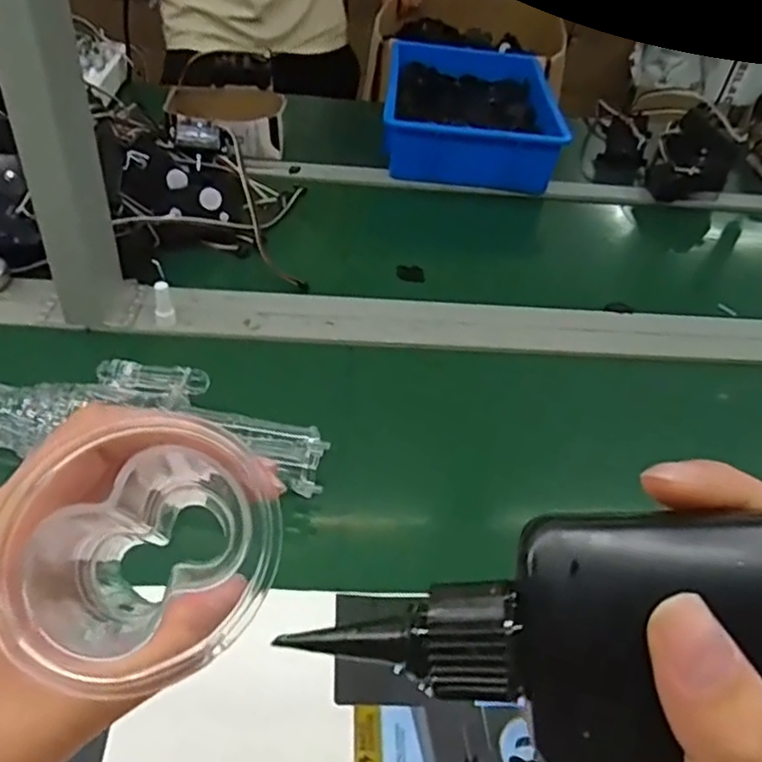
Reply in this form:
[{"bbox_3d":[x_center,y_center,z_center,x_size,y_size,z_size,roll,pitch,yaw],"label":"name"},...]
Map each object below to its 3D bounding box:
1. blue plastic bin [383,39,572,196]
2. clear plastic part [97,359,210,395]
[{"bbox_3d":[0.148,-0.462,1.146,0.263,0.086,0.409,7,42,0],"label":"blue plastic bin"},{"bbox_3d":[-0.197,-0.004,0.583,0.094,0.021,0.027,10,42,3],"label":"clear plastic part"}]

